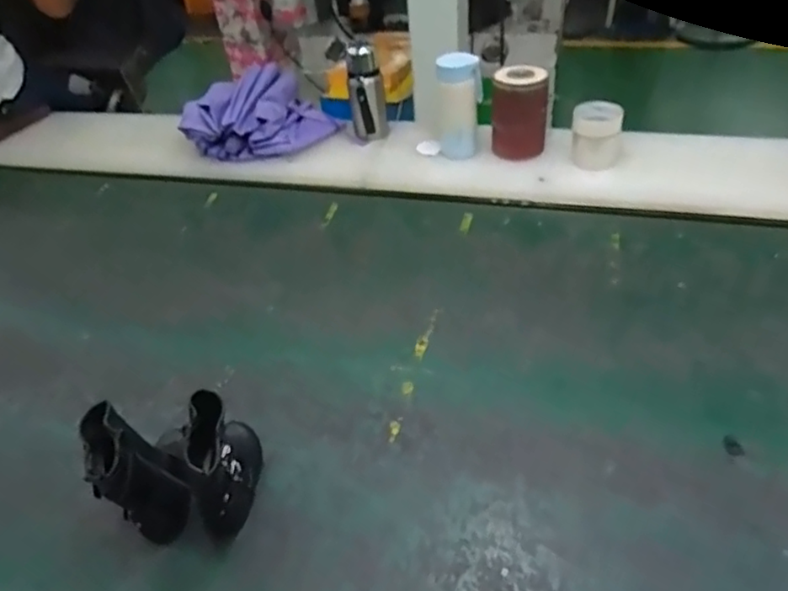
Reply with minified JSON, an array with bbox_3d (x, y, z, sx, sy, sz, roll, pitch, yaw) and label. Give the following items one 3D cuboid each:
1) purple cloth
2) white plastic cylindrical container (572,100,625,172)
[{"bbox_3d":[-0.264,-0.364,1.304,0.221,0.134,0.243,17,44,25],"label":"purple cloth"},{"bbox_3d":[0.373,-0.288,1.155,0.091,0.108,0.088,7,41,16],"label":"white plastic cylindrical container"}]

